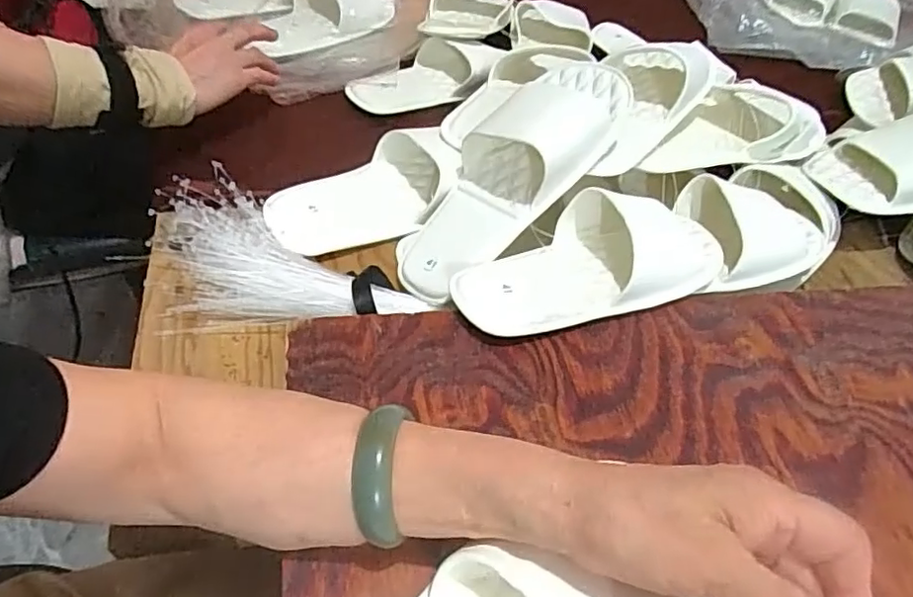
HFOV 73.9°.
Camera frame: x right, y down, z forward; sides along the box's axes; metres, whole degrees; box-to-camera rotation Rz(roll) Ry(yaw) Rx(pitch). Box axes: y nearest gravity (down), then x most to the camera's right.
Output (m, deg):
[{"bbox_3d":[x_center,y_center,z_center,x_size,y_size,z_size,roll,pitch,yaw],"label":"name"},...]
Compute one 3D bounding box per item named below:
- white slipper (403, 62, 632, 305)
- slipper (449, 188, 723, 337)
[{"bbox_3d":[0.036,-0.105,0.486,0.238,0.057,0.099,-49,59,3],"label":"white slipper"},{"bbox_3d":[0.106,-0.033,0.465,0.232,0.052,0.102,-16,52,-22],"label":"slipper"}]

